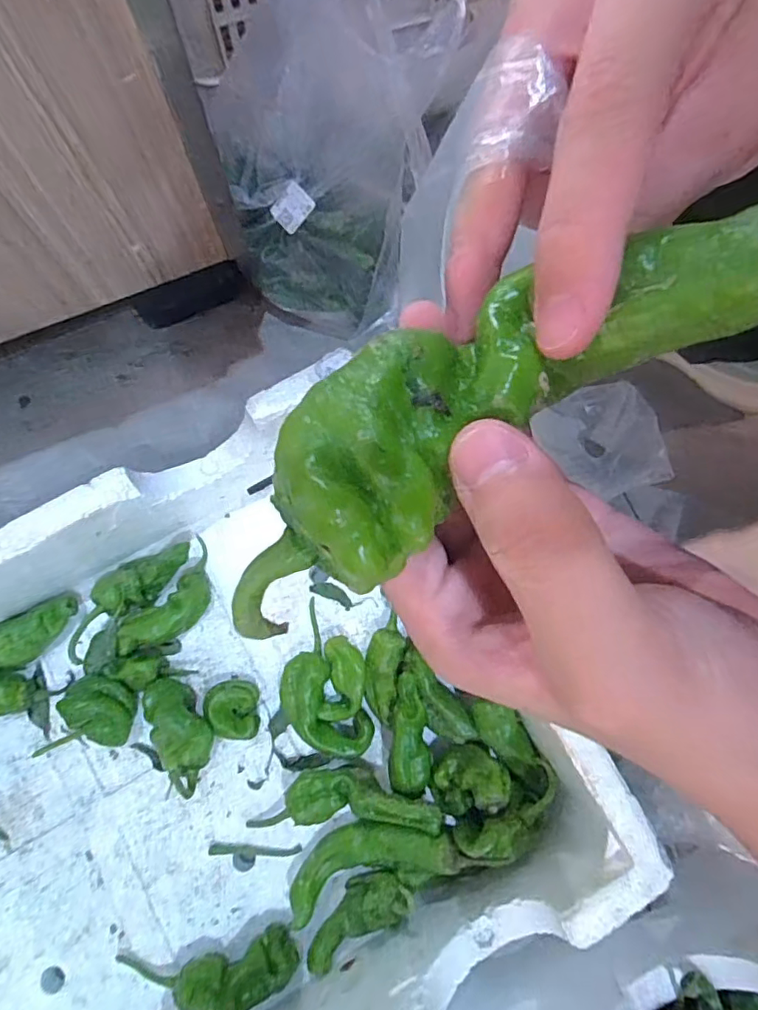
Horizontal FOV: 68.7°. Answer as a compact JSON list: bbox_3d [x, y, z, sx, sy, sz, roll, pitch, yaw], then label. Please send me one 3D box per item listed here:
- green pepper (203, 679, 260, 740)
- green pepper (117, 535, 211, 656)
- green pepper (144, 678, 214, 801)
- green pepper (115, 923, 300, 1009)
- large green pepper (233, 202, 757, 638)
[{"bbox_3d":[-0.130,0.183,0.497,0.041,0.037,0.049,-11,78,-3],"label":"green pepper"},{"bbox_3d":[-0.192,0.091,0.513,0.051,0.028,0.115,40,80,8],"label":"green pepper"},{"bbox_3d":[-0.172,0.198,0.488,0.049,0.046,0.093,-31,79,-7],"label":"green pepper"},{"bbox_3d":[-0.138,0.380,0.446,0.147,0.040,0.041,-10,78,-3],"label":"green pepper"},{"bbox_3d":[0.022,-0.024,0.116,0.130,0.033,0.044,-29,79,5],"label":"large green pepper"}]

